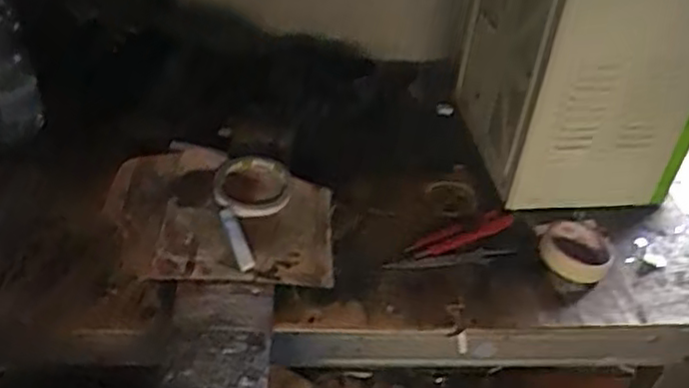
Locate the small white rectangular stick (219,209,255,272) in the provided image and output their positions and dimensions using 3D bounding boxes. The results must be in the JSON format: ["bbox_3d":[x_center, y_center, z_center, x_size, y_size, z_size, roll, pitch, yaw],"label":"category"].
[{"bbox_3d":[-0.107,0.045,0.687,0.016,0.012,0.078,-12,43,-21],"label":"small white rectangular stick"}]

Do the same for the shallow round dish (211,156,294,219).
[{"bbox_3d":[-0.099,-0.009,0.742,0.083,0.015,0.083,-19,51,3],"label":"shallow round dish"}]

